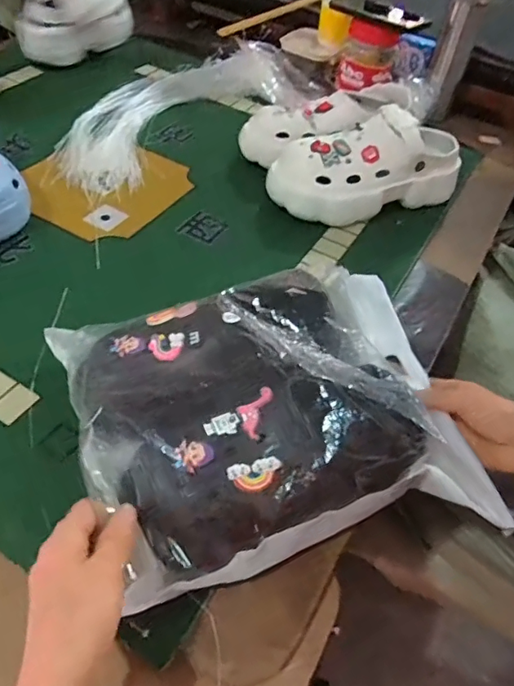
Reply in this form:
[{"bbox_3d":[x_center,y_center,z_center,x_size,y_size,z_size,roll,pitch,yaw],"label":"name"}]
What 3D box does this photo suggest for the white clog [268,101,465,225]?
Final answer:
[{"bbox_3d":[0.154,-0.246,0.701,0.261,0.117,0.102,-17,55,-18],"label":"white clog"}]

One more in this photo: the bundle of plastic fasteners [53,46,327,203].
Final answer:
[{"bbox_3d":[-0.114,-0.403,0.850,0.270,0.035,0.520,39,58,23],"label":"bundle of plastic fasteners"}]

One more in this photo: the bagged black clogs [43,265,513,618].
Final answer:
[{"bbox_3d":[0.012,0.046,0.415,0.300,0.075,0.231,-11,53,-13],"label":"bagged black clogs"}]

